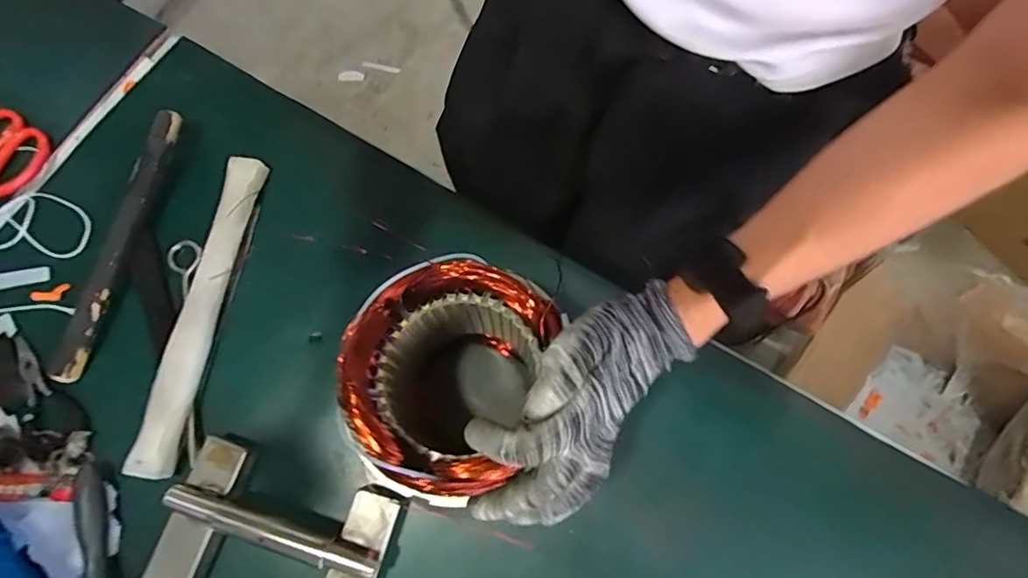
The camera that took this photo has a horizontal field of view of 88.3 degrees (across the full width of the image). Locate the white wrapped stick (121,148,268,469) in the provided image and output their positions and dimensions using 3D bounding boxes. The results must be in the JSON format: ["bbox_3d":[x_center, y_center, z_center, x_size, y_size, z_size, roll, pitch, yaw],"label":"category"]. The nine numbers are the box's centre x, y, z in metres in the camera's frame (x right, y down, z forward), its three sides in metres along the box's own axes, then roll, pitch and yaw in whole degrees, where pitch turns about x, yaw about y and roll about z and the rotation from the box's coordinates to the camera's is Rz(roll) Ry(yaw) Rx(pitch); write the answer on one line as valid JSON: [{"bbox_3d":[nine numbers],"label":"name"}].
[{"bbox_3d":[-0.284,0.012,0.479,0.032,0.022,0.294,9,76,2],"label":"white wrapped stick"}]

